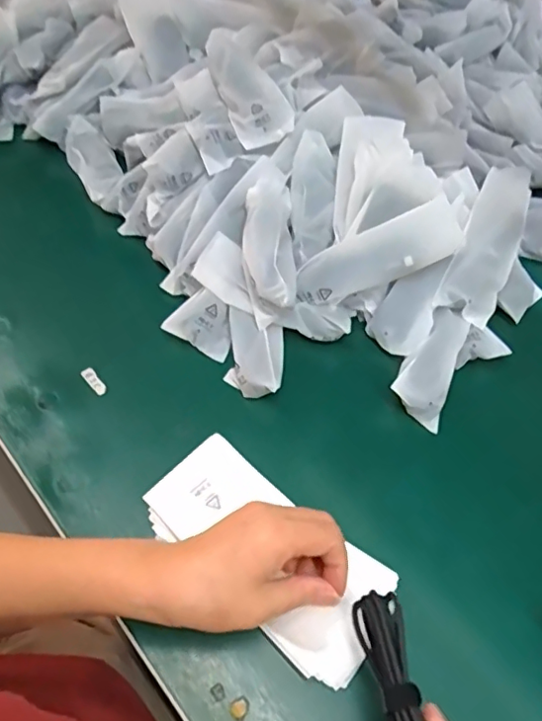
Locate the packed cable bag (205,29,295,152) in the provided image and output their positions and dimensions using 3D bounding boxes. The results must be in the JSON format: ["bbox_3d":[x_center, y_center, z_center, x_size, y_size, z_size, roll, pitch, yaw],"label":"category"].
[{"bbox_3d":[-0.027,-0.275,0.553,0.059,0.042,0.141,-23,72,-18],"label":"packed cable bag"}]

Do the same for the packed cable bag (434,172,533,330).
[{"bbox_3d":[0.201,-0.107,0.501,0.055,0.015,0.150,30,76,-13],"label":"packed cable bag"}]

